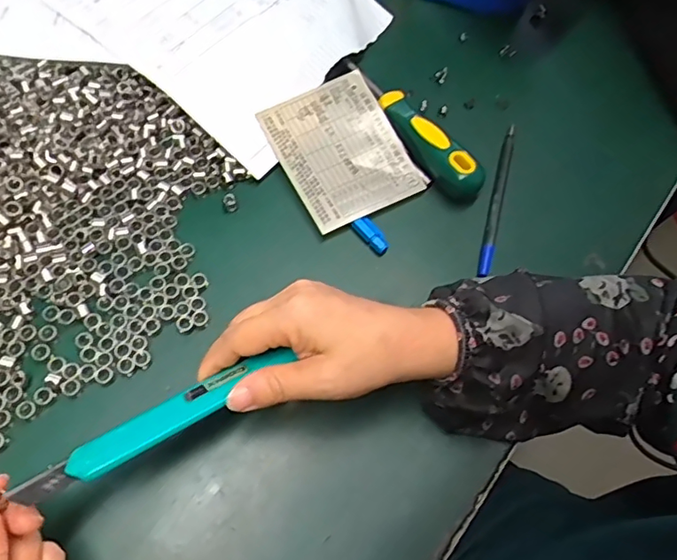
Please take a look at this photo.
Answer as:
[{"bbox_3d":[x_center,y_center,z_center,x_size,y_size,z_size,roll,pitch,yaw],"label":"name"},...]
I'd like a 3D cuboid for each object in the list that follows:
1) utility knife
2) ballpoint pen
[{"bbox_3d":[-0.088,0.070,0.281,0.135,0.014,0.020,-28,69,-22],"label":"utility knife"},{"bbox_3d":[0.120,-0.062,0.419,0.011,0.008,0.134,16,66,2],"label":"ballpoint pen"}]

